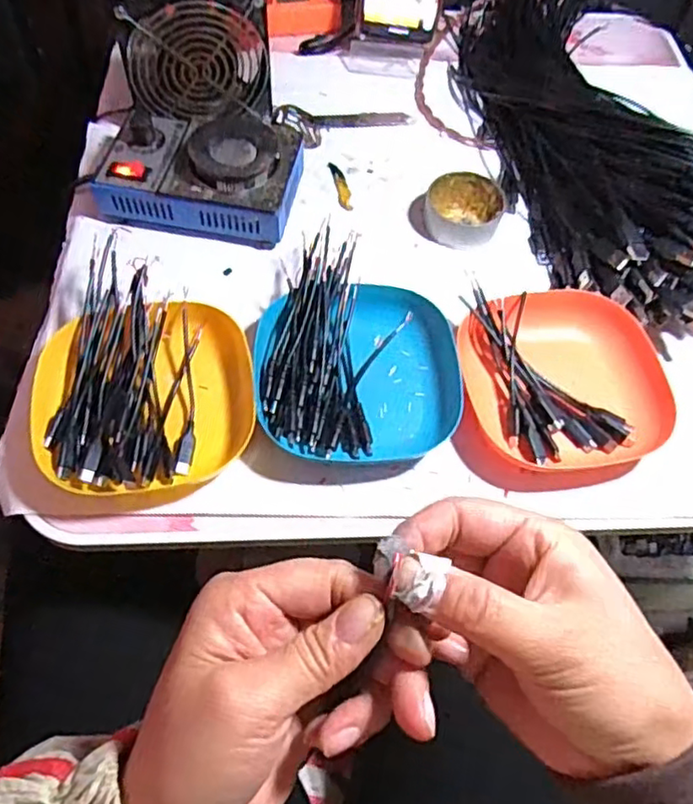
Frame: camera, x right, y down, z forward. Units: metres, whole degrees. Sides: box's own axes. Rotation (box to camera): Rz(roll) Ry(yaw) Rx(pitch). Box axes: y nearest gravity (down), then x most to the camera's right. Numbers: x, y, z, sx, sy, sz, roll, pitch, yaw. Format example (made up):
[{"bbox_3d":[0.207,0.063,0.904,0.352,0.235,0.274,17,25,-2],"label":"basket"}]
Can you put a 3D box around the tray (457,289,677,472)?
[{"bbox_3d":[0.149,-0.017,0.450,0.134,0.036,0.135,-5,62,-6],"label":"tray"}]

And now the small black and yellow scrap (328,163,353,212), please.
[{"bbox_3d":[-0.005,-0.190,0.561,0.012,0.004,0.059,-11,63,-9],"label":"small black and yellow scrap"}]

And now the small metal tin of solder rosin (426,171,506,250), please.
[{"bbox_3d":[0.098,-0.162,0.538,0.062,0.025,0.058,1,62,-2],"label":"small metal tin of solder rosin"}]

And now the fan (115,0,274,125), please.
[{"bbox_3d":[-0.123,-0.289,0.530,0.118,0.110,0.034,-7,62,-7],"label":"fan"}]

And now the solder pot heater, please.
[{"bbox_3d":[-0.116,-0.188,0.516,0.150,0.064,0.107,7,61,0],"label":"solder pot heater"}]

